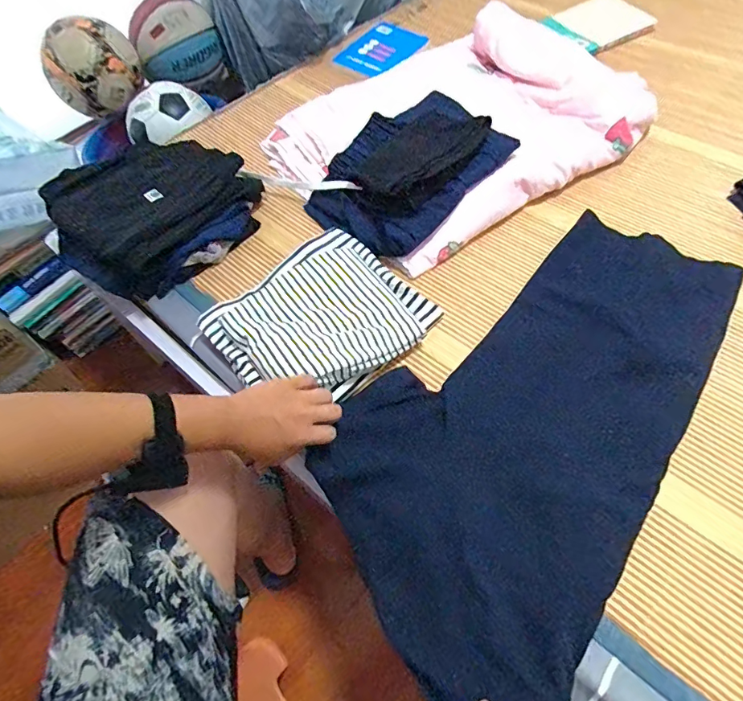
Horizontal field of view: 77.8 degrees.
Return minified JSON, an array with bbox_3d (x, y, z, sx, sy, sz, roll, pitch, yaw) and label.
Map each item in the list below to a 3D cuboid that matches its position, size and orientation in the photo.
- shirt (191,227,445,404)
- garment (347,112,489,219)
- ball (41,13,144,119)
[{"bbox_3d":[-0.073,-0.052,0.639,0.264,0.059,0.230,-38,64,-19],"label":"shirt"},{"bbox_3d":[0.074,-0.305,0.719,0.211,0.023,0.135,-41,65,-1],"label":"garment"},{"bbox_3d":[-0.596,-0.610,0.992,0.175,0.187,0.191,-25,60,-12],"label":"ball"}]

